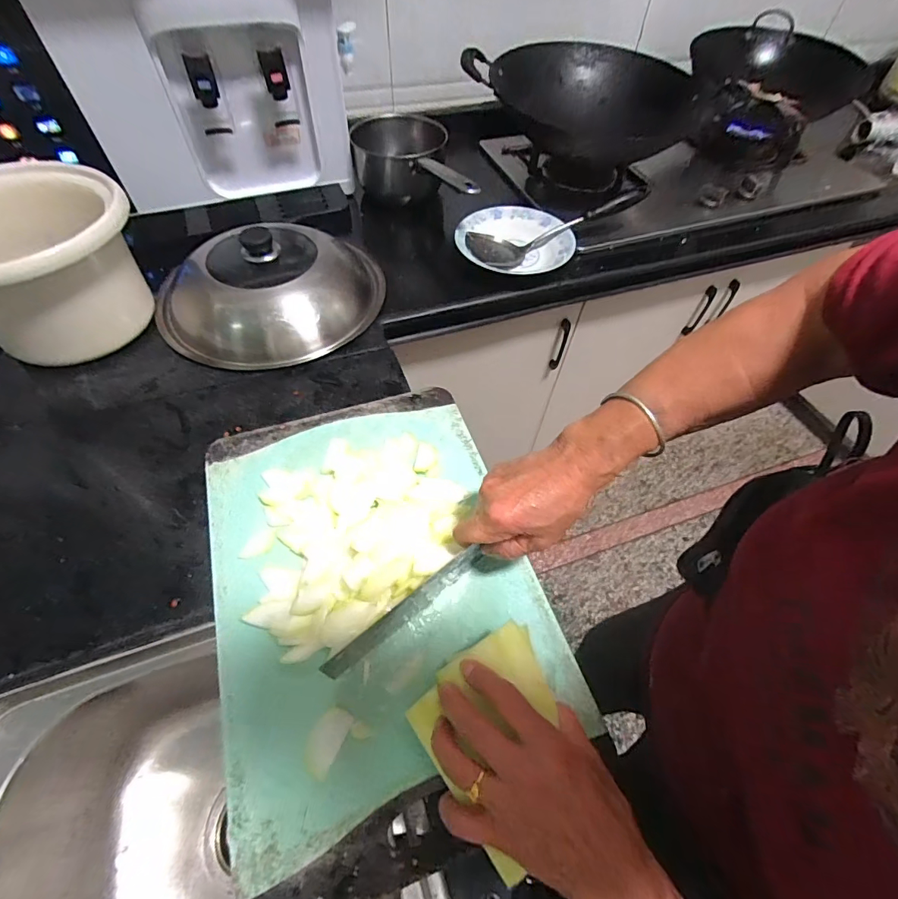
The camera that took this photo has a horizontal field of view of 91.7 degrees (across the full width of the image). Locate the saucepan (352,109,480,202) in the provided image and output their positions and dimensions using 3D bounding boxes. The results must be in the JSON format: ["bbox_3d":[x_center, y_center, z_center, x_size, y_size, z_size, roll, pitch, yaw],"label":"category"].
[{"bbox_3d":[-0.076,-0.488,0.787,0.178,0.106,0.320,-7,58,-7],"label":"saucepan"}]

